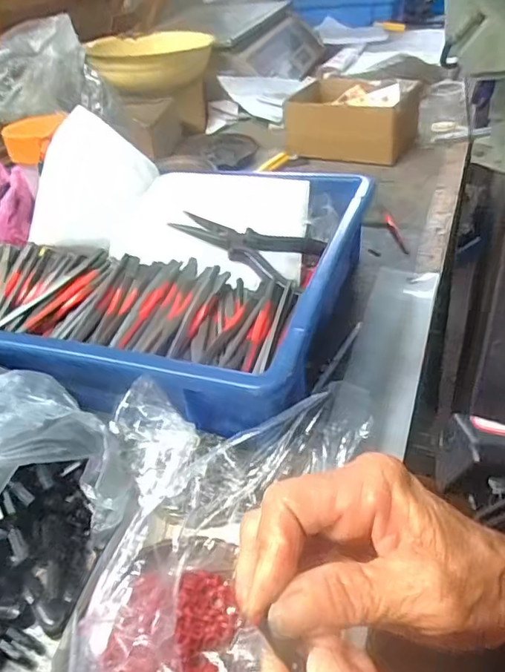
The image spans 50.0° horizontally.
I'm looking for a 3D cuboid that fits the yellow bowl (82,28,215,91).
[{"bbox_3d":[-0.152,-0.420,0.818,0.183,0.050,0.150,-11,40,-2],"label":"yellow bowl"}]

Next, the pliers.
[{"bbox_3d":[0.000,-0.088,0.492,0.125,0.015,0.079,32,47,19],"label":"pliers"}]

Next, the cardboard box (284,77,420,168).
[{"bbox_3d":[0.132,-0.280,0.698,0.158,0.071,0.118,13,44,22],"label":"cardboard box"}]

